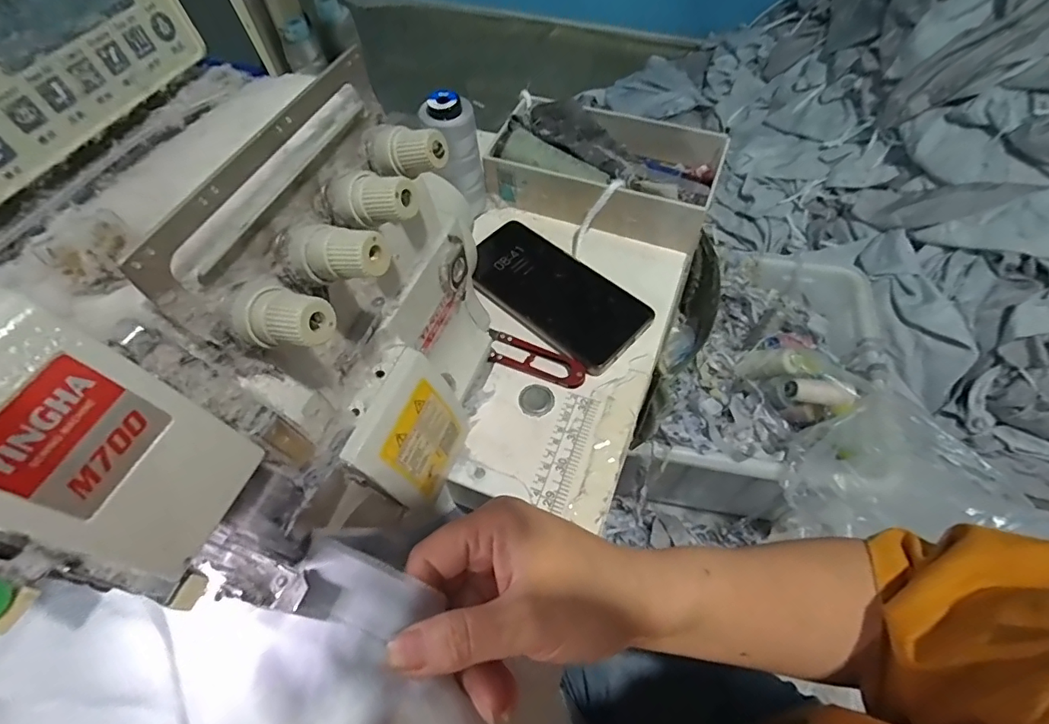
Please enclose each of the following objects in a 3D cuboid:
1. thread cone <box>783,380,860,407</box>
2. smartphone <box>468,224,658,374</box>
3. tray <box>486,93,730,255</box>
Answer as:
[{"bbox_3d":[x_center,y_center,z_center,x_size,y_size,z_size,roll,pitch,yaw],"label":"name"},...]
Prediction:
[{"bbox_3d":[0.500,0.056,0.837,0.112,0.035,0.034,8,60,6],"label":"thread cone"},{"bbox_3d":[0.023,-0.062,0.418,0.164,0.009,0.080,39,68,21],"label":"smartphone"},{"bbox_3d":[0.077,-0.186,0.474,0.205,0.051,0.144,20,62,12],"label":"tray"}]

